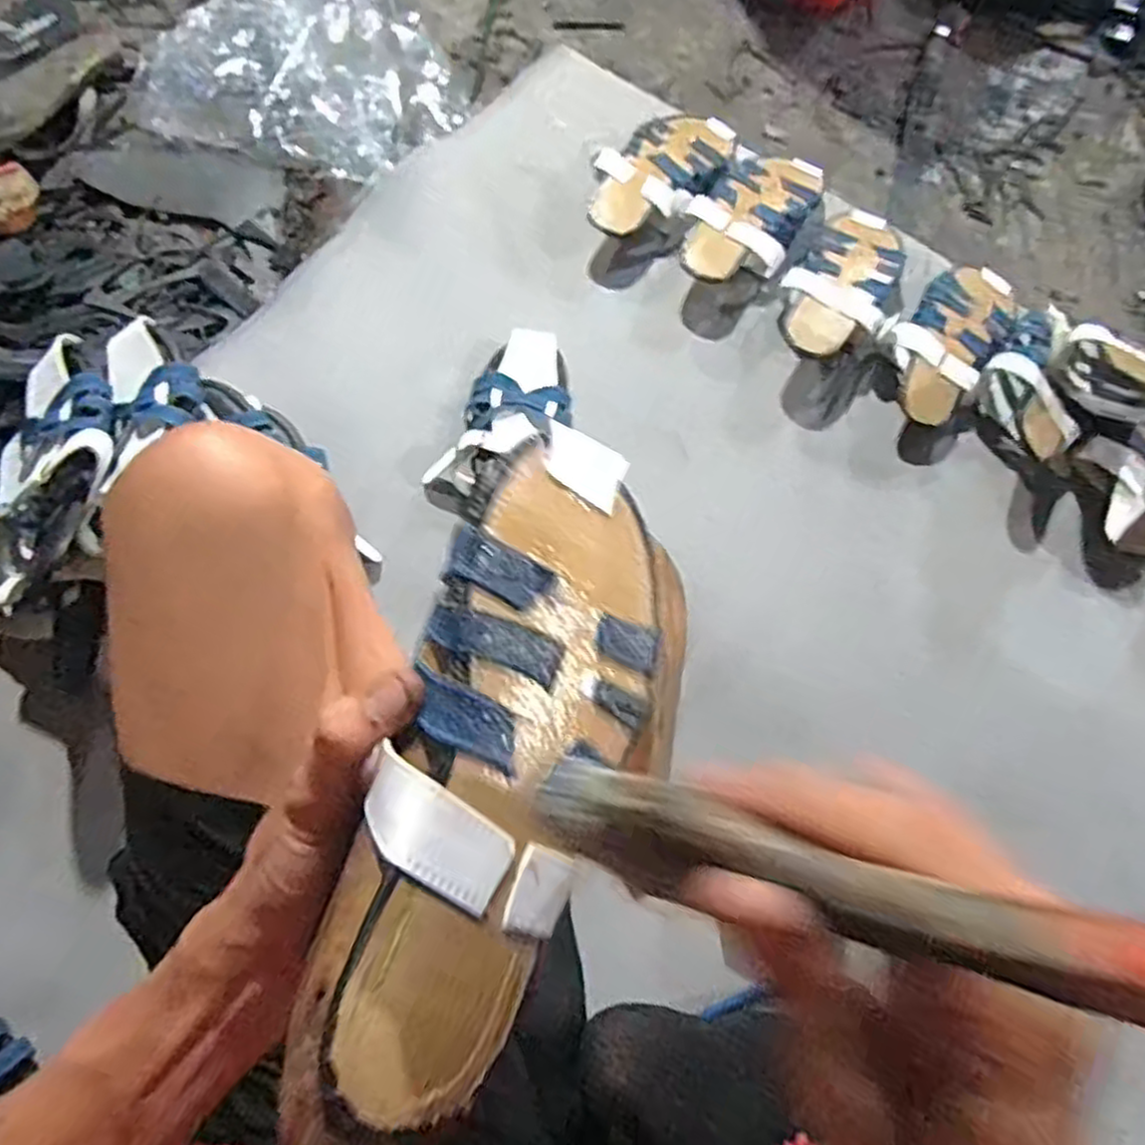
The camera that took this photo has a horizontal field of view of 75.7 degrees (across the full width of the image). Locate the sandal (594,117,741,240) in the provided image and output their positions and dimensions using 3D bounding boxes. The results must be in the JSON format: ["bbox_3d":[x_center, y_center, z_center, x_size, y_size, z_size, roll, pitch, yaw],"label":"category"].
[{"bbox_3d":[0.101,-0.449,0.824,0.111,0.044,0.220,41,76,10],"label":"sandal"}]

